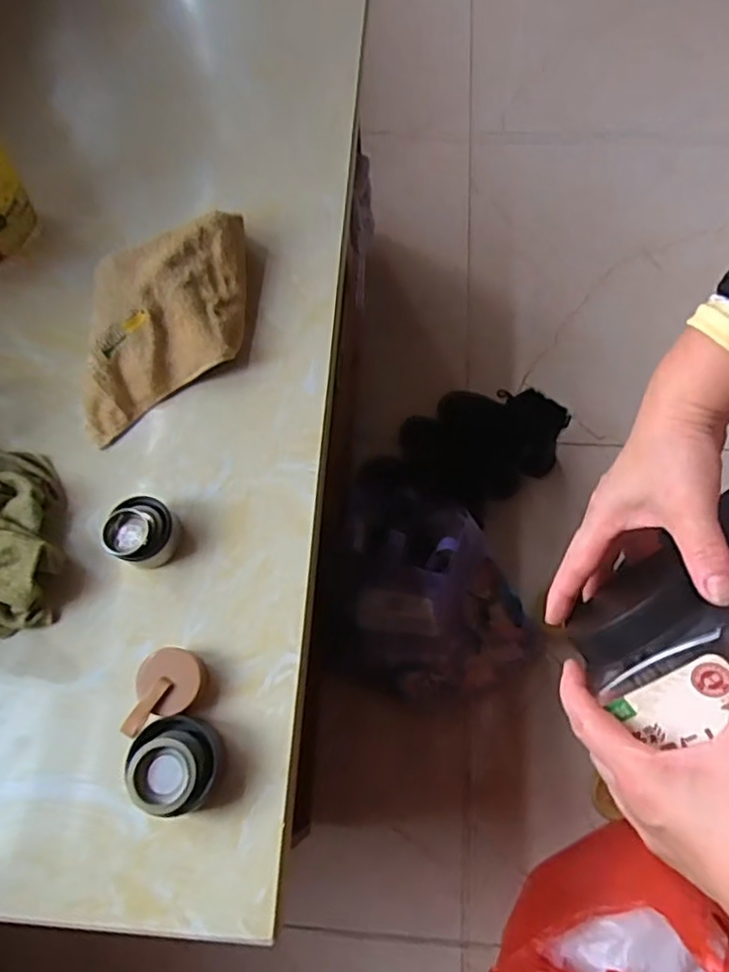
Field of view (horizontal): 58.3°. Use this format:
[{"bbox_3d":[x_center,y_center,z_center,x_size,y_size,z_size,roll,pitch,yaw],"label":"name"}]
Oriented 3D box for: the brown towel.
[{"bbox_3d":[-0.207,-0.175,0.697,0.149,0.077,0.259,5,68,5],"label":"brown towel"}]

